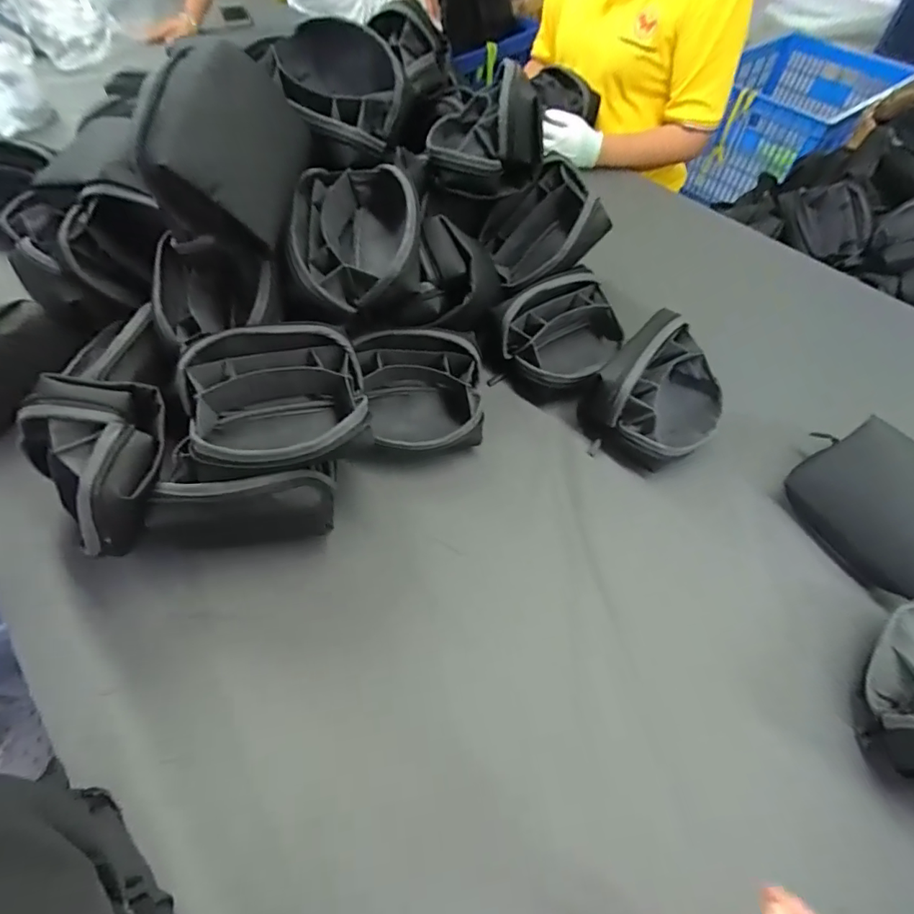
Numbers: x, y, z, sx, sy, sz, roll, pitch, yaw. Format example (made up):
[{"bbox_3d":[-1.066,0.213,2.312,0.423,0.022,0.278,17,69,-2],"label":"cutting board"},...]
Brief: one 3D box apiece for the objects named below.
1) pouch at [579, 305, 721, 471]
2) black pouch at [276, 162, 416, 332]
[{"bbox_3d":[0.252,-0.083,0.603,0.143,0.106,0.163,35,62,20],"label":"pouch"},{"bbox_3d":[-0.119,-0.245,0.569,0.143,0.096,0.162,-3,57,-4],"label":"black pouch"}]

